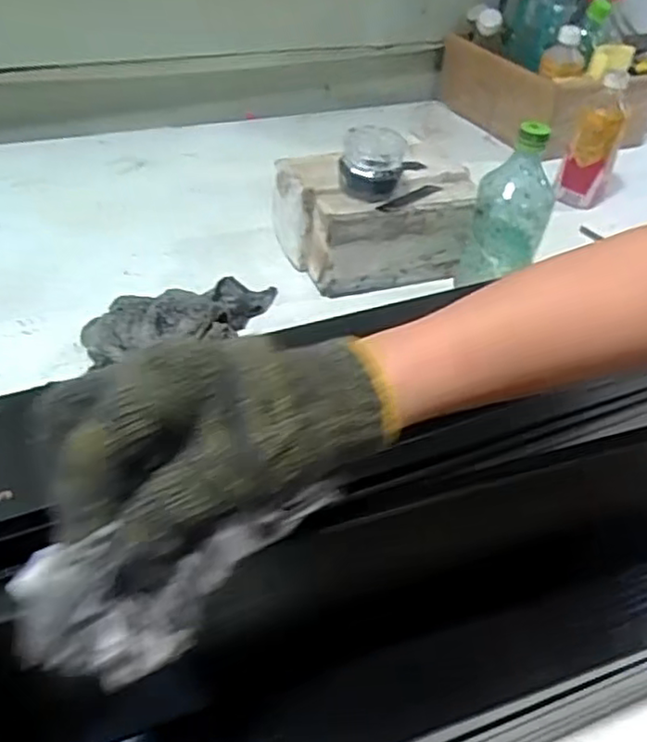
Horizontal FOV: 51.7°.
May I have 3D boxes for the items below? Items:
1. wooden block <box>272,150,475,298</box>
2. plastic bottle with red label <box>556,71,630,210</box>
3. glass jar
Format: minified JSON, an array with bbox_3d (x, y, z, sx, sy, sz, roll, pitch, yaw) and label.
[{"bbox_3d":[0.066,-0.181,0.811,0.217,0.114,0.152,-12,43,-21],"label":"wooden block"},{"bbox_3d":[0.381,-0.313,0.948,0.065,0.181,0.056,18,41,14],"label":"plastic bottle with red label"},{"bbox_3d":[0.052,-0.230,0.737,0.067,0.067,0.079,6,40,2],"label":"glass jar"}]

